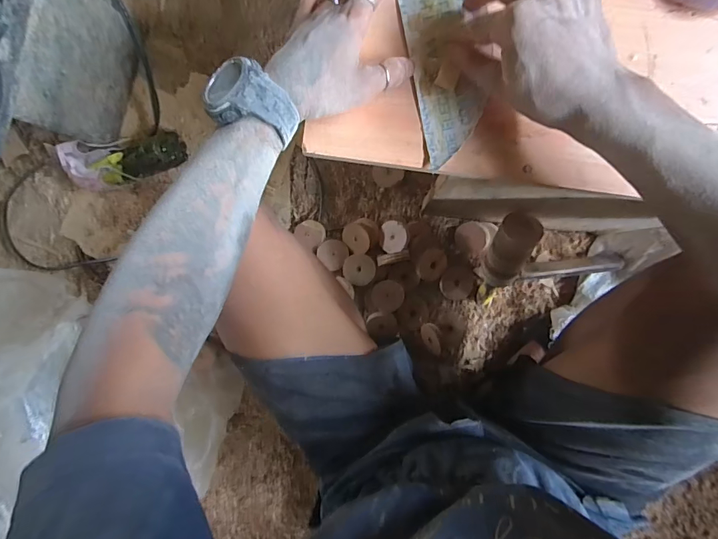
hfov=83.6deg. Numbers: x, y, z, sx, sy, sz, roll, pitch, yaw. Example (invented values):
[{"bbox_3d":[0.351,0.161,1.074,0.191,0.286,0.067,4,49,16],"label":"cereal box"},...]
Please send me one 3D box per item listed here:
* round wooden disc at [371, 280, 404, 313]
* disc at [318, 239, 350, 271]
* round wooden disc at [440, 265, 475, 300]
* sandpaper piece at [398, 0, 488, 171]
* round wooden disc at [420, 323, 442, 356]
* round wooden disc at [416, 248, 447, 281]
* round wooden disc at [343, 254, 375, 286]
[{"bbox_3d":[0.046,0.043,0.636,0.051,0.009,0.050,1,105,4],"label":"round wooden disc"},{"bbox_3d":[-0.041,-0.025,0.647,0.047,0.005,0.049,2,72,-6],"label":"disc"},{"bbox_3d":[0.157,0.022,0.642,0.053,0.008,0.052,0,92,6],"label":"round wooden disc"},{"bbox_3d":[0.068,-0.201,0.339,0.060,0.015,0.216,-9,91,6],"label":"sandpaper piece"},{"bbox_3d":[0.117,0.112,0.650,0.009,0.048,0.050,-9,84,-24],"label":"round wooden disc"},{"bbox_3d":[0.115,-0.008,0.636,0.046,0.008,0.051,36,96,-17],"label":"round wooden disc"},{"bbox_3d":[0.001,0.001,0.638,0.050,0.014,0.049,0,92,6],"label":"round wooden disc"}]

